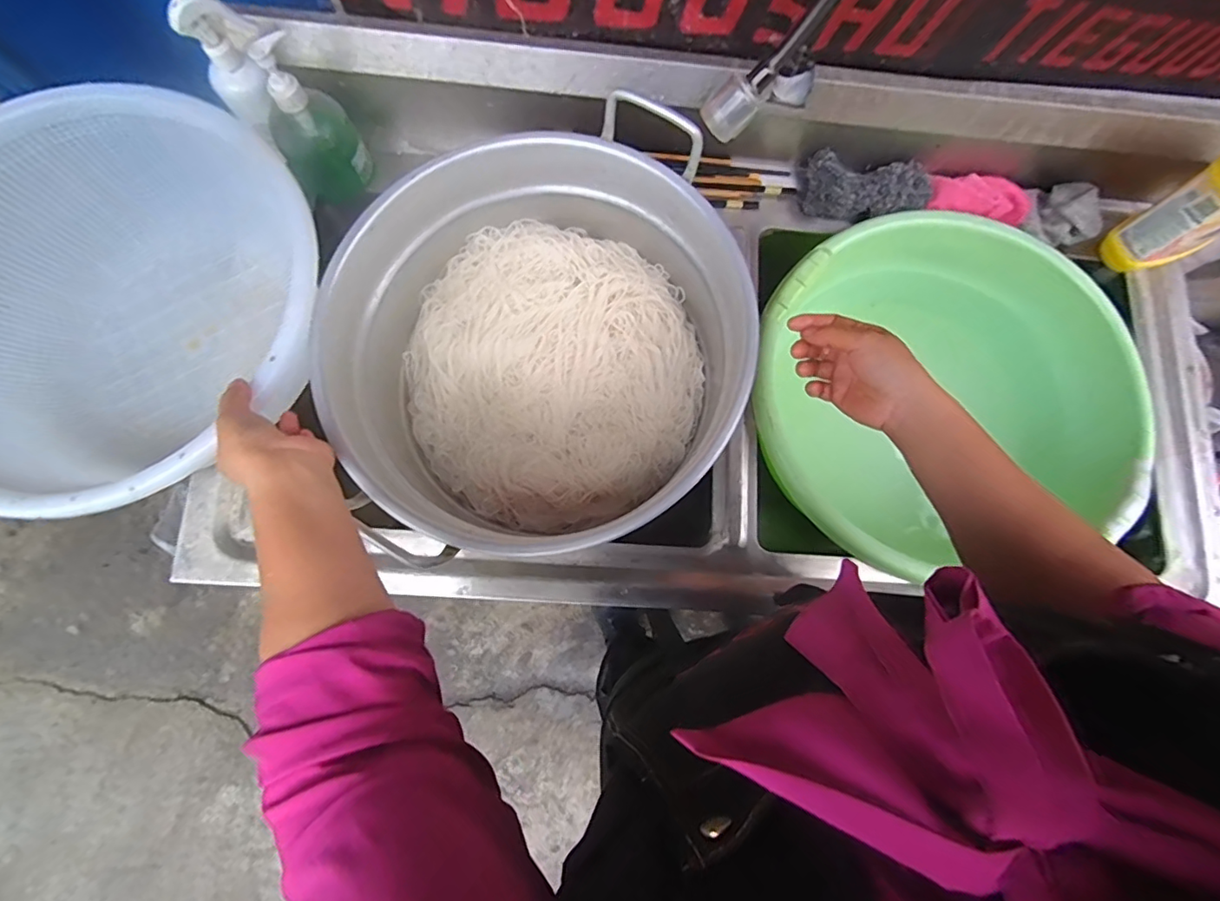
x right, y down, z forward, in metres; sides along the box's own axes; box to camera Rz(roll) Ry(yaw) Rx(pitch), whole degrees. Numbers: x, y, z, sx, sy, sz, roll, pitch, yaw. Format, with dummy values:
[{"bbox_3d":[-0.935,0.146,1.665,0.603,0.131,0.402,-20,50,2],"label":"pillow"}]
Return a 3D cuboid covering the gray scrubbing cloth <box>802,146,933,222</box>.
[{"bbox_3d":[0.325,-0.334,0.665,0.153,0.048,0.073,-7,78,-3],"label":"gray scrubbing cloth"}]

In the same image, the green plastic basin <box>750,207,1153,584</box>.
[{"bbox_3d":[0.417,-0.068,0.706,0.499,0.184,0.450,-9,78,-3],"label":"green plastic basin"}]

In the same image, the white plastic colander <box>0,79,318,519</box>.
[{"bbox_3d":[-0.481,-0.130,0.545,0.365,0.155,0.398,0,78,-1],"label":"white plastic colander"}]

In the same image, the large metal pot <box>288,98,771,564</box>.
[{"bbox_3d":[-0.080,-0.109,0.612,0.422,0.206,0.429,0,78,-1],"label":"large metal pot"}]

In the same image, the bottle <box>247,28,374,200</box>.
[{"bbox_3d":[-0.332,-0.364,0.584,0.085,0.161,0.098,-32,81,-8],"label":"bottle"}]

